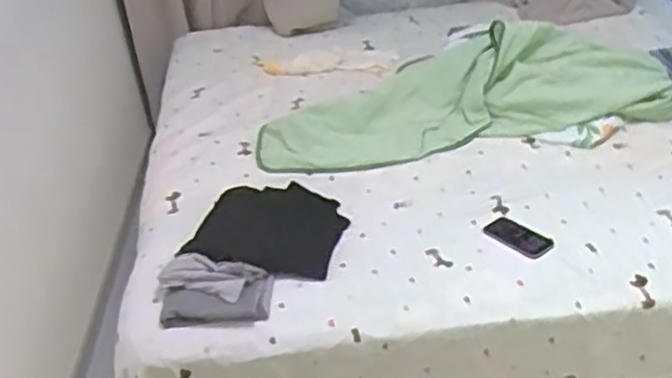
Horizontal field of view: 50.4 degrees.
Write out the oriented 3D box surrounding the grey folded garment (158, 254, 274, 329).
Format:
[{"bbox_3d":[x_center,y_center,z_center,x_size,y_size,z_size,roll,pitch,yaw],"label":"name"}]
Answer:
[{"bbox_3d":[-0.265,0.224,1.532,0.247,0.067,0.163,0,34,9],"label":"grey folded garment"}]

